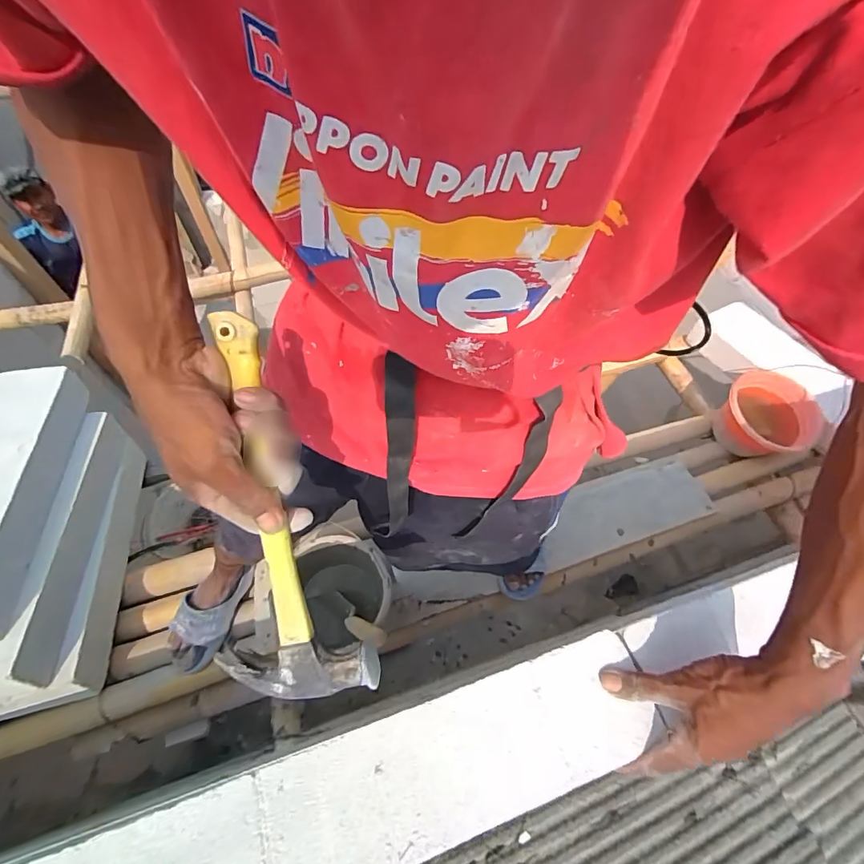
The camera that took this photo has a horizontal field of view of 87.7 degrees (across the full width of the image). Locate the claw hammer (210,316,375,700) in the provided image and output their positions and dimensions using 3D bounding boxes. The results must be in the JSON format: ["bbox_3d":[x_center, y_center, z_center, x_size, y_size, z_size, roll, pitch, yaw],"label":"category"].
[{"bbox_3d":[-0.115,0.058,0.327,0.108,0.032,0.284,-9,96,-8],"label":"claw hammer"}]

